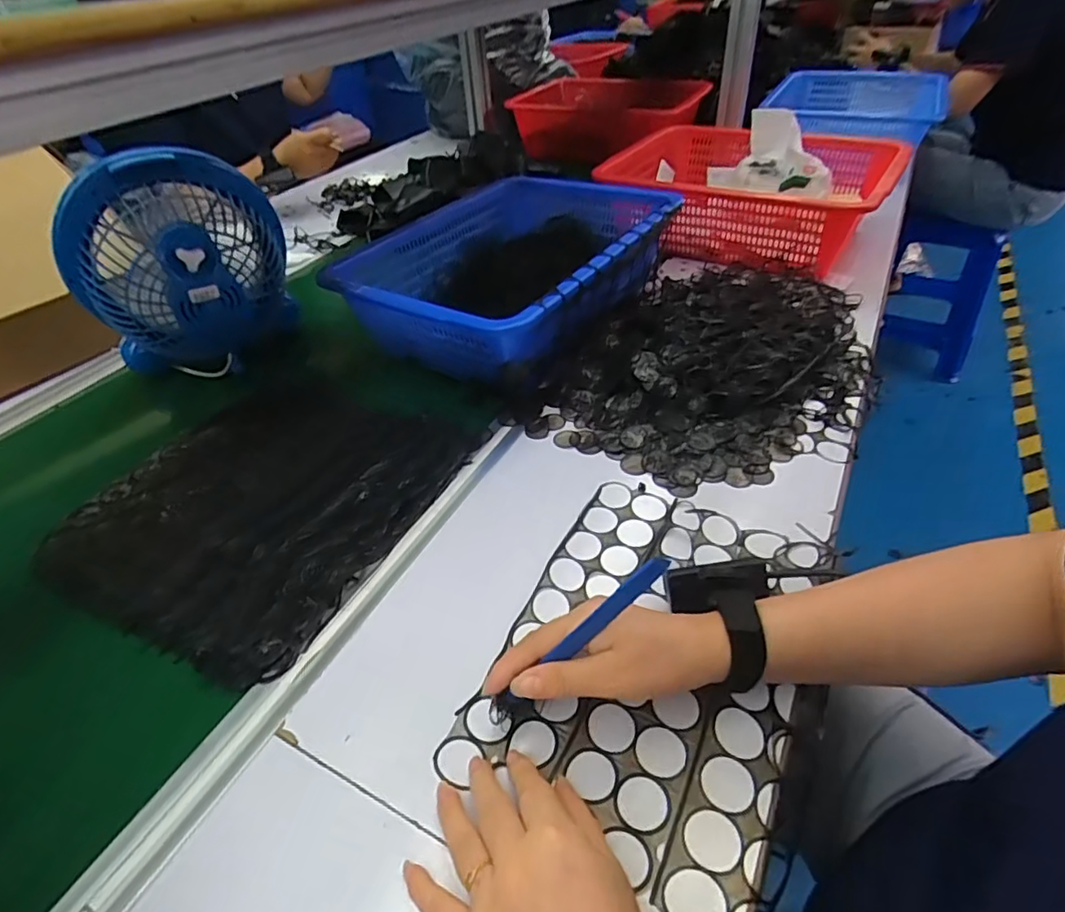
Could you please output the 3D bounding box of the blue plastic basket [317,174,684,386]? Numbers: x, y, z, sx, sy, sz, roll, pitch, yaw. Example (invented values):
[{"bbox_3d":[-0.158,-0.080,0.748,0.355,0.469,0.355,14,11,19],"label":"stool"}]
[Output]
[{"bbox_3d":[-0.023,-0.224,0.730,0.302,0.113,0.370,19,48,24],"label":"blue plastic basket"}]

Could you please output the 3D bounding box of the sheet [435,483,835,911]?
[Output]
[{"bbox_3d":[0.087,0.136,0.423,0.195,0.011,0.284,17,48,23],"label":"sheet"}]

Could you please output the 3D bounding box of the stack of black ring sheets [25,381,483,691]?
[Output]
[{"bbox_3d":[-0.247,0.031,0.561,0.289,0.024,0.317,15,47,21],"label":"stack of black ring sheets"}]

